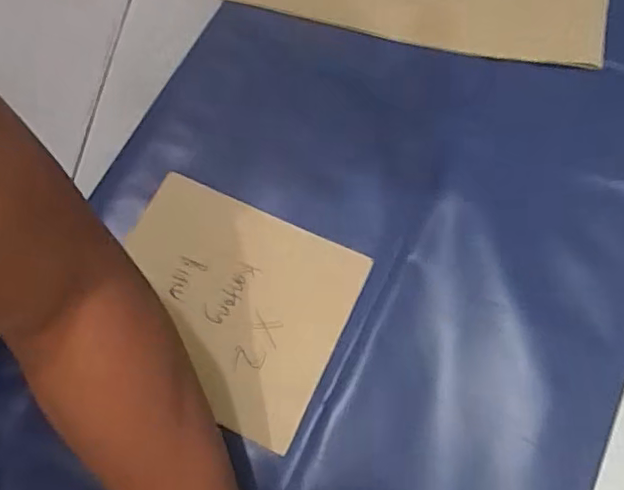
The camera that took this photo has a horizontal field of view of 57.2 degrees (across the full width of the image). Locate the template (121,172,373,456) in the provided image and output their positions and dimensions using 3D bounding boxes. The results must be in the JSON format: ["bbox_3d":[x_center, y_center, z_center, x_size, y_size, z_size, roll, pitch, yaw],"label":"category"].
[{"bbox_3d":[-0.071,0.046,0.463,0.189,0.007,0.165,25,72,7],"label":"template"}]

